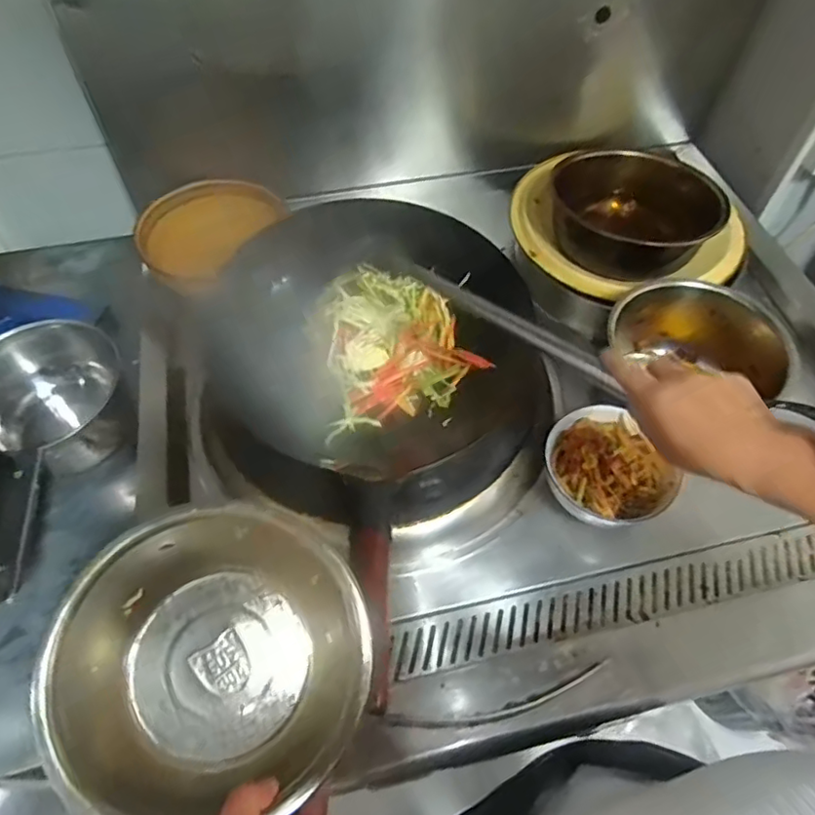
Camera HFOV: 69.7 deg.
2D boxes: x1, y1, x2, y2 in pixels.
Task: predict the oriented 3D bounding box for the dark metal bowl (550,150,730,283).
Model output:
[{"bbox_3d":[0.302,-0.257,0.782,0.196,0.075,0.199,0,56,-1],"label":"dark metal bowl"}]

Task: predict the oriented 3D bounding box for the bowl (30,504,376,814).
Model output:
[{"bbox_3d":[-0.131,0.171,0.399,0.188,0.092,0.188,5,67,-11],"label":"bowl"}]

